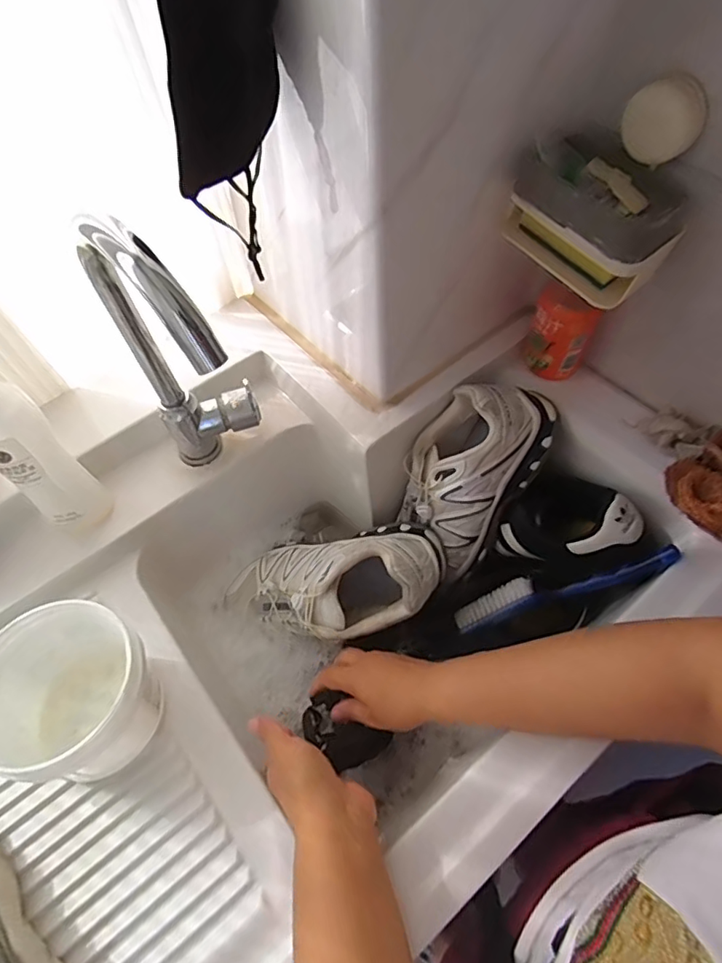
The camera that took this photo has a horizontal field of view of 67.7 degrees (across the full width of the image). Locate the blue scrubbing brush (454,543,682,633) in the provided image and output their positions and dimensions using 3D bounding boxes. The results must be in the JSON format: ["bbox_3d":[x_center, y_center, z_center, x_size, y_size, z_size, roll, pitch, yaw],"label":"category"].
[{"bbox_3d":[0.200,0.109,0.541,0.223,0.023,0.040,-21,56,22],"label":"blue scrubbing brush"}]

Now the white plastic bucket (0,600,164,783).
[{"bbox_3d":[-0.223,0.163,0.420,0.115,0.095,0.113,-1,59,2],"label":"white plastic bucket"}]

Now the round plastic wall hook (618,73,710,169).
[{"bbox_3d":[0.225,-0.269,0.401,0.055,0.055,0.009,24,63,16],"label":"round plastic wall hook"}]

